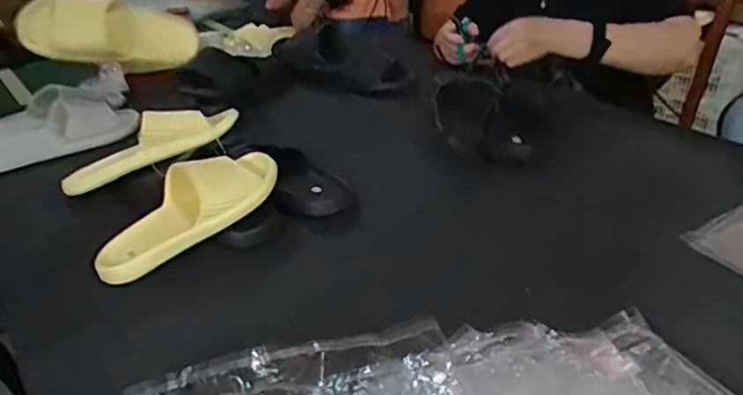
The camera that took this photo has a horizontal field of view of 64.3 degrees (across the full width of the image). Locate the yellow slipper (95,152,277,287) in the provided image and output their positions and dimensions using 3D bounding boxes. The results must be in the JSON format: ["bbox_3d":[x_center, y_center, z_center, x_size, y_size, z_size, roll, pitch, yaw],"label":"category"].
[{"bbox_3d":[-0.230,0.012,0.738,0.098,0.058,0.251,26,56,39],"label":"yellow slipper"}]

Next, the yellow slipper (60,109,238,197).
[{"bbox_3d":[-0.334,-0.085,0.871,0.269,0.066,0.082,-27,35,-8],"label":"yellow slipper"}]

